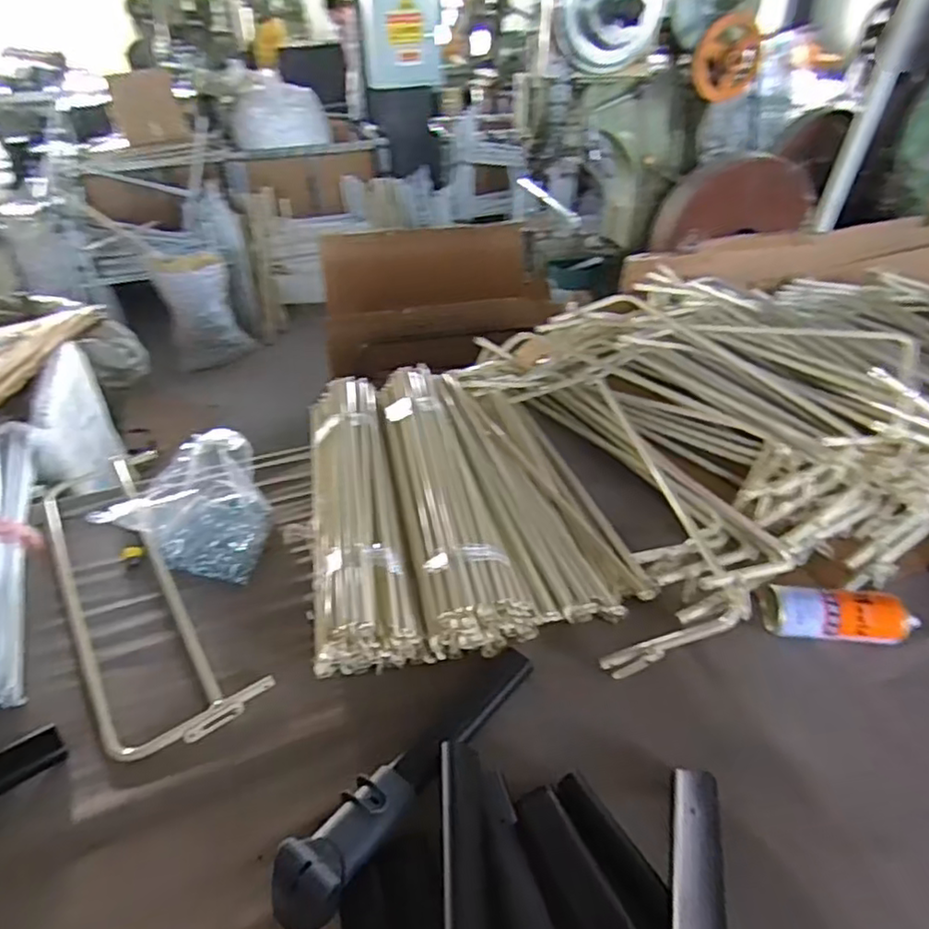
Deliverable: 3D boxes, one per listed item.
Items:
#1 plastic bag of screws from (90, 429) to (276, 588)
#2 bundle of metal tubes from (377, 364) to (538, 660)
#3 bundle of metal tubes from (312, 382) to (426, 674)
[{"bbox_3d":[-0.449,0.056,1.085,0.283,0.126,0.207,10,37,15],"label":"plastic bag of screws"},{"bbox_3d":[-0.043,0.033,1.120,0.153,0.086,0.655,-8,36,-9],"label":"bundle of metal tubes"},{"bbox_3d":[-0.187,0.059,1.093,0.145,0.090,0.651,-8,36,-9],"label":"bundle of metal tubes"}]

